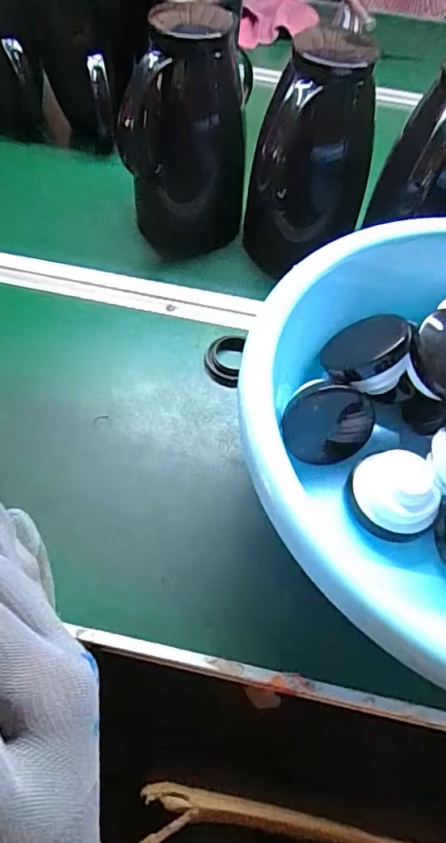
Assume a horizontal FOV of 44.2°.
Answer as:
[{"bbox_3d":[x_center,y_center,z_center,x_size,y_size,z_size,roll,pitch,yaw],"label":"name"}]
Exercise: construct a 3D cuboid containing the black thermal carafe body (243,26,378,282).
[{"bbox_3d":[0.090,-0.255,0.540,0.106,0.209,0.099,16,55,6],"label":"black thermal carafe body"}]

